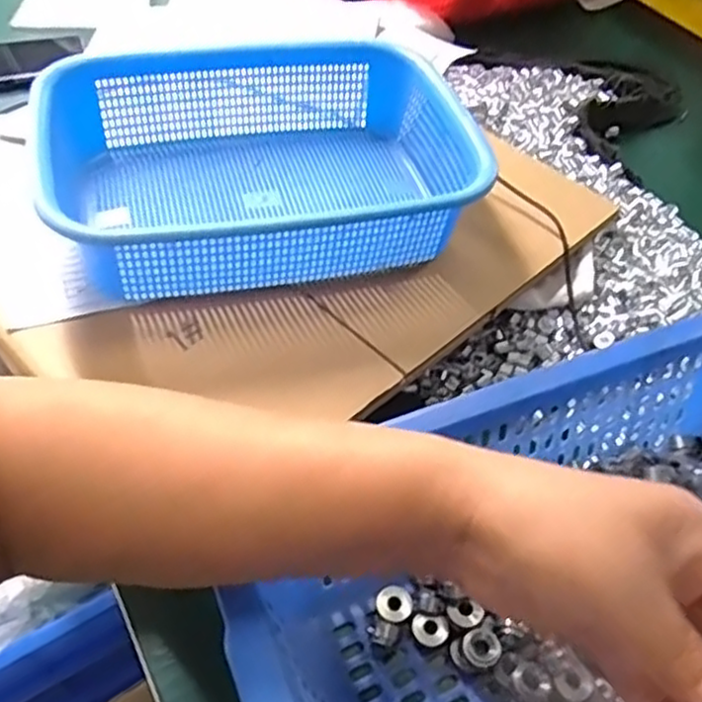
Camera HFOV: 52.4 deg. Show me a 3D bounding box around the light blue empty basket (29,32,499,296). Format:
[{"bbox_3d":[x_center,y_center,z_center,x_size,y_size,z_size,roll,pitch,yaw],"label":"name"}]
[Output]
[{"bbox_3d":[-0.061,-0.127,0.495,0.274,0.076,0.203,-13,53,-13],"label":"light blue empty basket"}]

